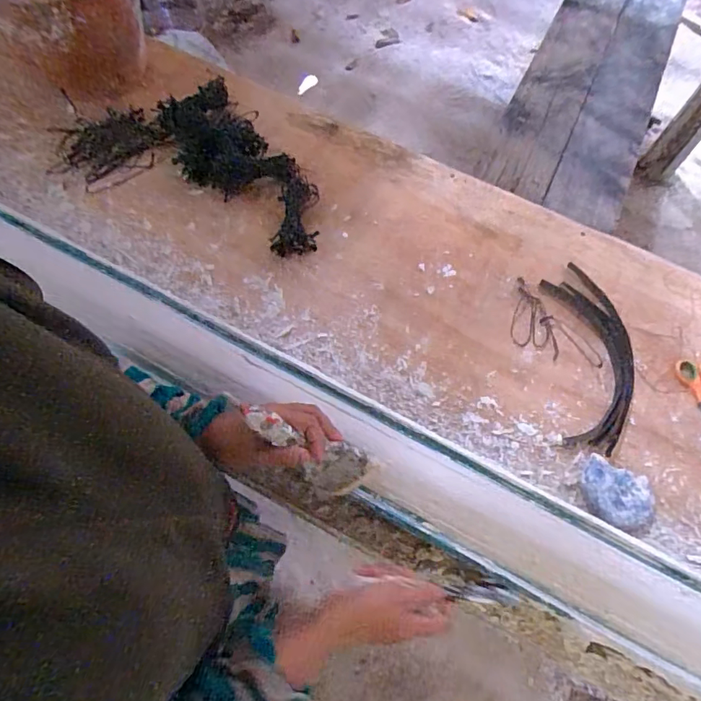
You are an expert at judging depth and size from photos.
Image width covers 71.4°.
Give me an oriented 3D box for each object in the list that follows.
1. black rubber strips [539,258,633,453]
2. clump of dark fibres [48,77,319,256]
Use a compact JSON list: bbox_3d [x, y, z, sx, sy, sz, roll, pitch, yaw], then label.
[{"bbox_3d":[0.344,0.004,0.692,0.124,0.017,0.280,4,64,-3],"label":"black rubber strips"},{"bbox_3d":[-0.232,-0.319,0.775,0.446,0.055,0.250,20,64,5],"label":"clump of dark fibres"}]

